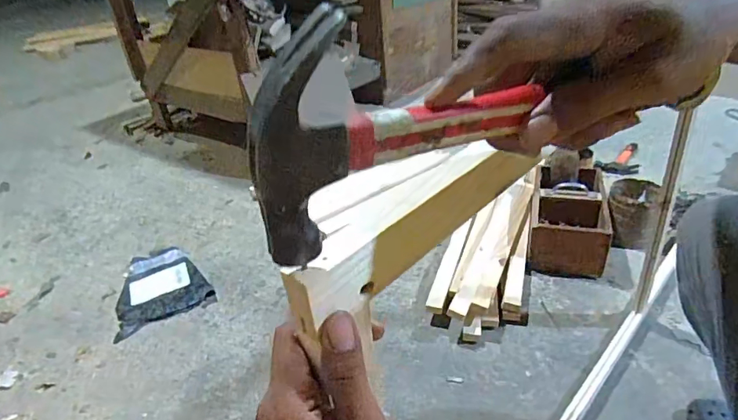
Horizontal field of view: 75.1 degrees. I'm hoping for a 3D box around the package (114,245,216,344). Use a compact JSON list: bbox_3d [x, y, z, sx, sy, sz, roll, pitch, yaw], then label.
[{"bbox_3d":[-0.554,0.191,1.276,0.226,0.021,0.310,-20,34,-20],"label":"package"}]

